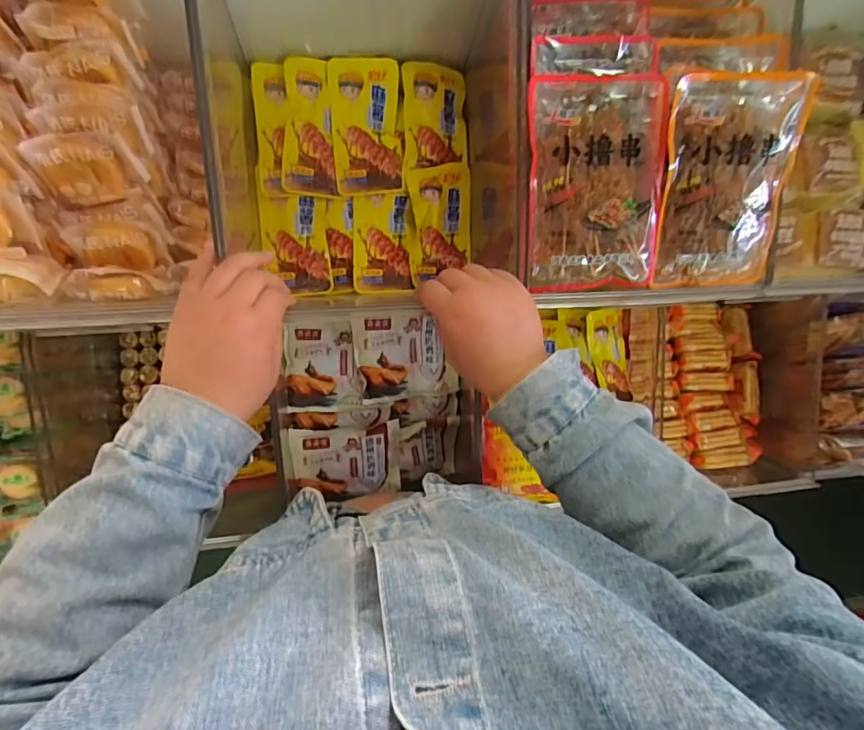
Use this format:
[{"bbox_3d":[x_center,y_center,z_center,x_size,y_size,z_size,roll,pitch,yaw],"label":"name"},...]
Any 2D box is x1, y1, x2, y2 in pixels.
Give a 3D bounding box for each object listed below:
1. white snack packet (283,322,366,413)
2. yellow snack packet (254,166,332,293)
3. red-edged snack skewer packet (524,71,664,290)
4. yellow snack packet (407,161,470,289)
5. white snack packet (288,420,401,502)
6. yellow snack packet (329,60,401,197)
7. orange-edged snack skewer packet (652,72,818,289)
[{"bbox_3d":[-0.142,0.003,0.637,0.096,0.034,0.116,-2,88,-9],"label":"white snack packet"},{"bbox_3d":[-0.147,-0.134,0.523,0.070,0.014,0.116,-3,100,-3],"label":"yellow snack packet"},{"bbox_3d":[0.140,-0.153,0.413,0.115,0.017,0.171,-5,105,-6],"label":"red-edged snack skewer packet"},{"bbox_3d":[0.011,-0.159,0.540,0.068,0.013,0.119,-8,105,-22],"label":"yellow snack packet"},{"bbox_3d":[-0.113,0.132,0.653,0.140,0.018,0.106,-5,110,-11],"label":"white snack packet"},{"bbox_3d":[-0.070,-0.253,0.514,0.071,0.023,0.135,-4,88,-9],"label":"yellow snack packet"},{"bbox_3d":[0.256,-0.158,0.426,0.117,0.032,0.171,-4,111,-8],"label":"orange-edged snack skewer packet"}]

